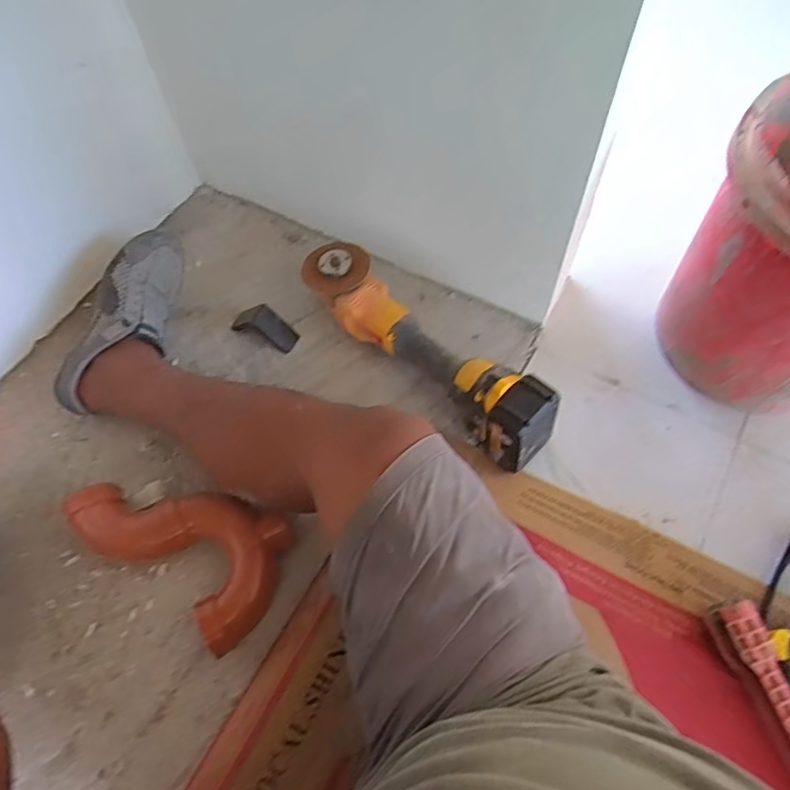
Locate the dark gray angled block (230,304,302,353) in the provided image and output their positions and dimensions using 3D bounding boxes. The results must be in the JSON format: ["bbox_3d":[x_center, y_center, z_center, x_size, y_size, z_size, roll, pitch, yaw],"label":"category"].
[{"bbox_3d":[-0.187,-0.102,0.789,0.097,0.043,0.039,25,67,14],"label":"dark gray angled block"}]

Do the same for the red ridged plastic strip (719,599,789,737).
[{"bbox_3d":[0.388,0.314,0.549,0.049,0.044,0.208,-19,62,-8],"label":"red ridged plastic strip"}]

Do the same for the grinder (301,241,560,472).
[{"bbox_3d":[0.036,-0.059,0.724,0.083,0.113,0.385,-42,69,-17],"label":"grinder"}]

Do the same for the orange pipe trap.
[{"bbox_3d":[-0.240,0.161,0.642,0.255,0.062,0.137,31,67,18],"label":"orange pipe trap"}]

